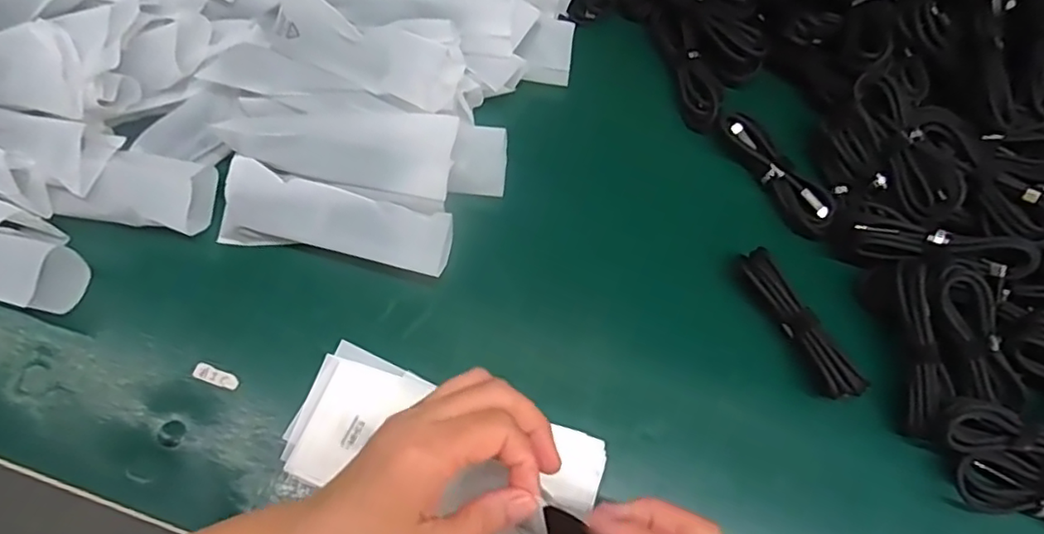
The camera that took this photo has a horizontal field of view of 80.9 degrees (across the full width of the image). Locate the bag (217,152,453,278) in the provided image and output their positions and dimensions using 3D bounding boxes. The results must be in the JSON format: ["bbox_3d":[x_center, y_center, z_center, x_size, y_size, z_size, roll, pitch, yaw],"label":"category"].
[{"bbox_3d":[-0.124,-0.029,0.413,0.155,0.037,0.047,13,69,2],"label":"bag"}]

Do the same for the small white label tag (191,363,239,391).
[{"bbox_3d":[-0.194,0.069,0.389,0.029,0.004,0.010,22,76,-3],"label":"small white label tag"}]

